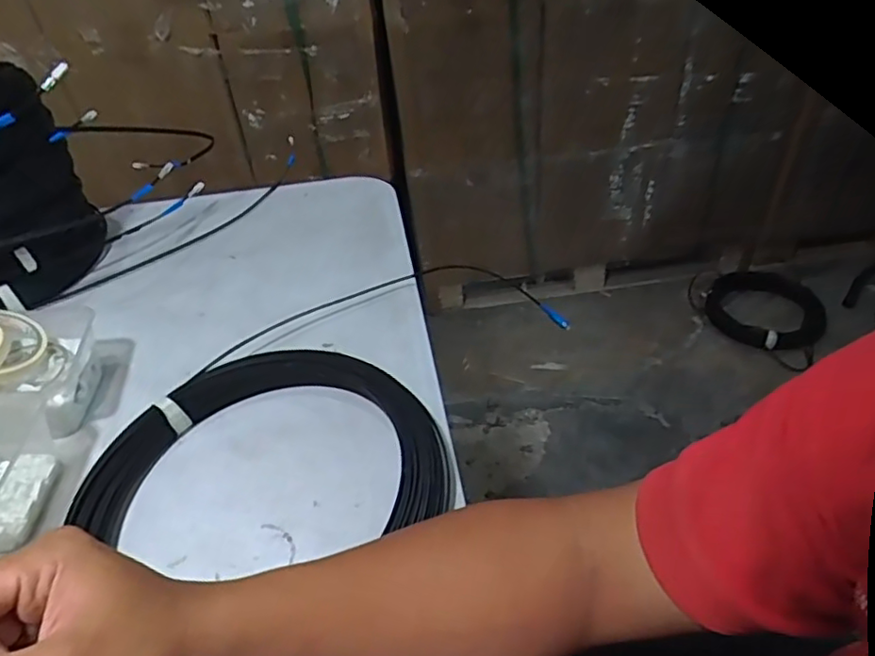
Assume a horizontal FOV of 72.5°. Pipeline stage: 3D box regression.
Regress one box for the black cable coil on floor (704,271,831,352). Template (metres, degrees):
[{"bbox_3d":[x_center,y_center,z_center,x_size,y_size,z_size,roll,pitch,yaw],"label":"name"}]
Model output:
[{"bbox_3d":[0.929,-0.060,1.685,0.297,0.045,0.316,-2,40,2],"label":"black cable coil on floor"}]

